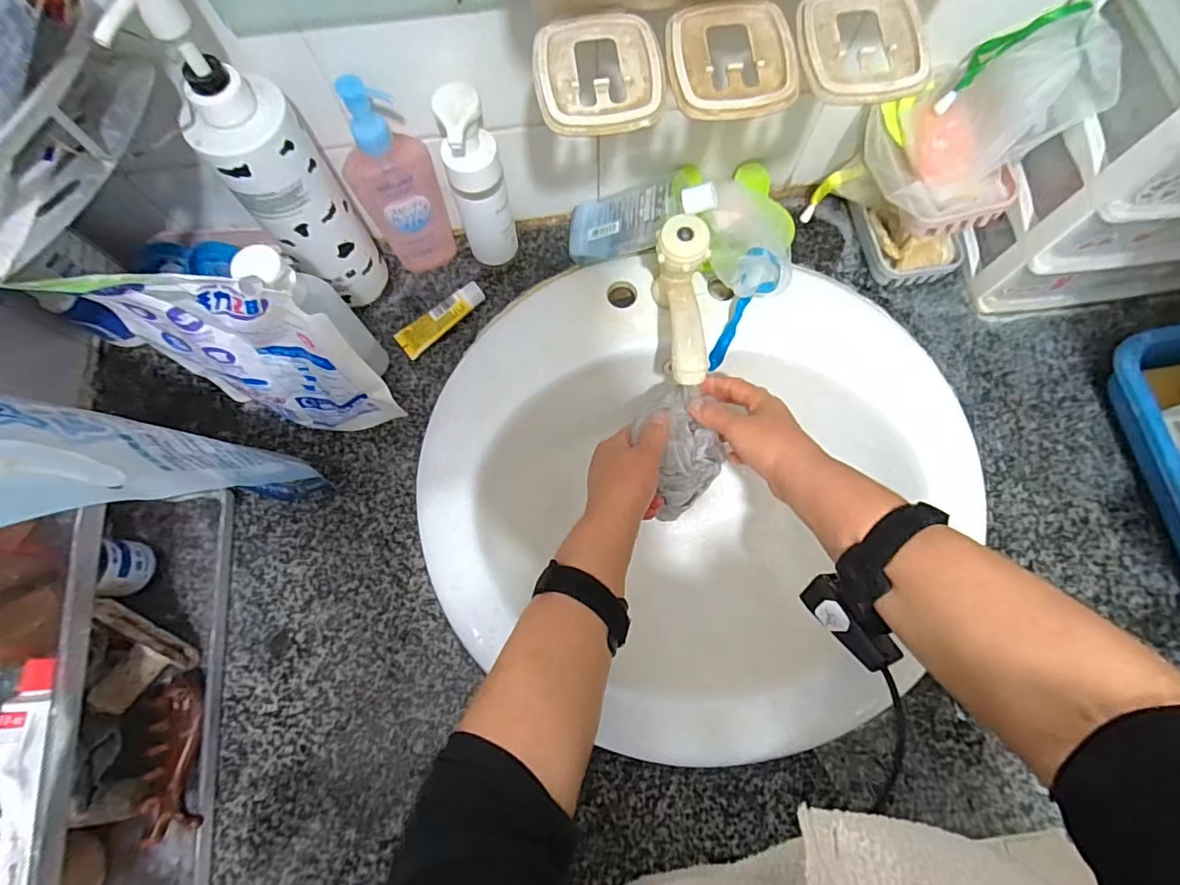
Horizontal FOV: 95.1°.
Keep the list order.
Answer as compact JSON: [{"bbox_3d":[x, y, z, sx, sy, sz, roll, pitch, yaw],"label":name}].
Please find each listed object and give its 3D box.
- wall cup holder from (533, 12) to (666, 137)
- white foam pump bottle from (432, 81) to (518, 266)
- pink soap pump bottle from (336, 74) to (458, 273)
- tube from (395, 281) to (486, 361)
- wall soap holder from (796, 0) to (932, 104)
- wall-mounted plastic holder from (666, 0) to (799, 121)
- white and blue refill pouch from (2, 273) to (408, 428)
[{"bbox_3d":[0.006,-0.207,0.304,0.071,0.014,0.068,-10,75,-2],"label":"wall cup holder"},{"bbox_3d":[-0.096,-0.220,0.468,0.047,0.175,0.054,-15,75,-4],"label":"white foam pump bottle"},{"bbox_3d":[-0.162,-0.215,0.460,0.069,0.182,0.044,-25,76,-6],"label":"pink soap pump bottle"},{"bbox_3d":[-0.144,-0.121,0.521,0.093,0.021,0.028,-40,78,-10],"label":"tube"},{"bbox_3d":[0.153,-0.226,0.306,0.069,0.014,0.066,-6,75,-1],"label":"wall soap holder"},{"bbox_3d":[0.080,-0.218,0.307,0.070,0.013,0.068,-6,75,-1],"label":"wall-mounted plastic holder"},{"bbox_3d":[-0.250,-0.059,0.405,0.163,0.215,0.040,9,75,3],"label":"white and blue refill pouch"}]

